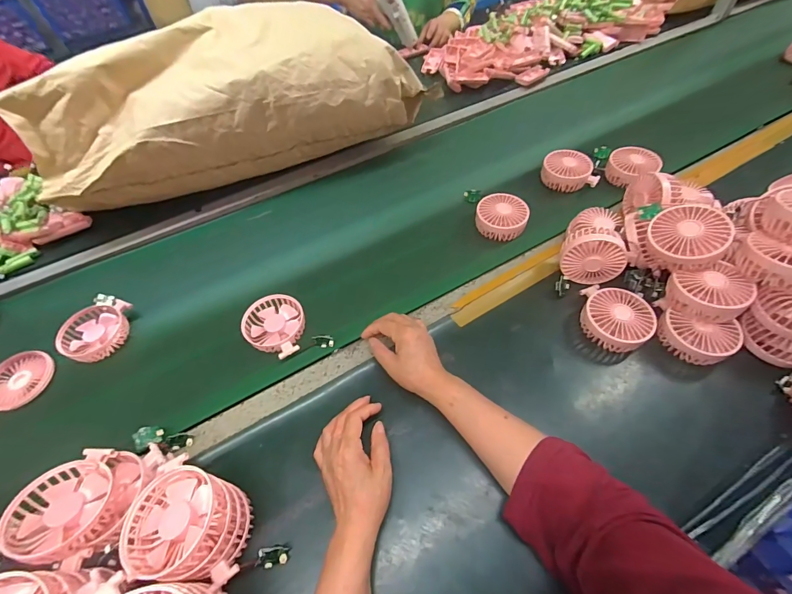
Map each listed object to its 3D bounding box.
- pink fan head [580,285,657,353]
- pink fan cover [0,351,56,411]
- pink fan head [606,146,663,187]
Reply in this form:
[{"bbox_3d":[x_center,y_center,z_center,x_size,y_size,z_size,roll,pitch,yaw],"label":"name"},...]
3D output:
[{"bbox_3d":[0.311,0.032,0.531,0.091,0.042,0.094,14,57,13],"label":"pink fan head"},{"bbox_3d":[-0.550,0.120,0.547,0.079,0.014,0.086,16,57,14],"label":"pink fan cover"},{"bbox_3d":[0.452,-0.247,0.727,0.082,0.053,0.082,-1,55,2],"label":"pink fan head"}]

